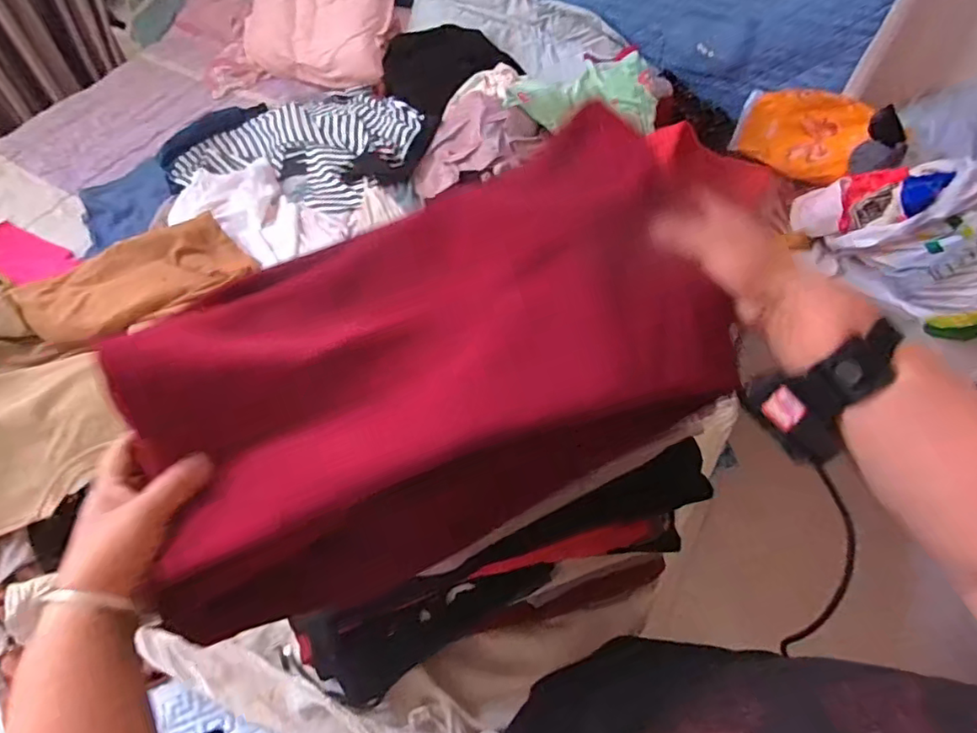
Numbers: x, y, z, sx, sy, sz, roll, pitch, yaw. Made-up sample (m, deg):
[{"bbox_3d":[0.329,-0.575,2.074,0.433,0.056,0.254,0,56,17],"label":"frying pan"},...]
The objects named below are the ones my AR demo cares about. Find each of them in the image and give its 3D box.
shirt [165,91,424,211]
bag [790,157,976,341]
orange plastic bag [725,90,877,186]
[{"bbox_3d":[-0.415,-0.487,1.275,0.512,0.068,0.450,-30,62,-19],"label":"shirt"},{"bbox_3d":[0.900,-0.267,1.127,0.479,0.274,0.197,25,60,15],"label":"bag"},{"bbox_3d":[0.691,-0.522,1.253,0.256,0.184,0.060,24,23,14],"label":"orange plastic bag"}]

